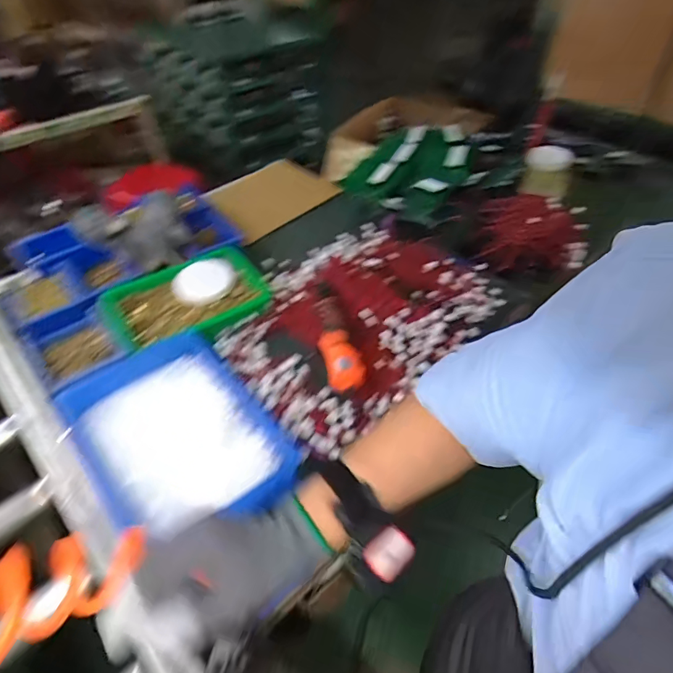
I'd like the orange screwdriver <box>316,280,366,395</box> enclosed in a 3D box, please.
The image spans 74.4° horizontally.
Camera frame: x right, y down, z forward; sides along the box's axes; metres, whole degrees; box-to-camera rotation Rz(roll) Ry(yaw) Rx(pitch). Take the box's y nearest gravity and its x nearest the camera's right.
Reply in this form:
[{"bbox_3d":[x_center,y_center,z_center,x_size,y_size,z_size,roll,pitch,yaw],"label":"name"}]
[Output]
[{"bbox_3d":[-0.003,-0.004,0.732,0.062,0.041,0.258,-11,46,-10],"label":"orange screwdriver"}]

